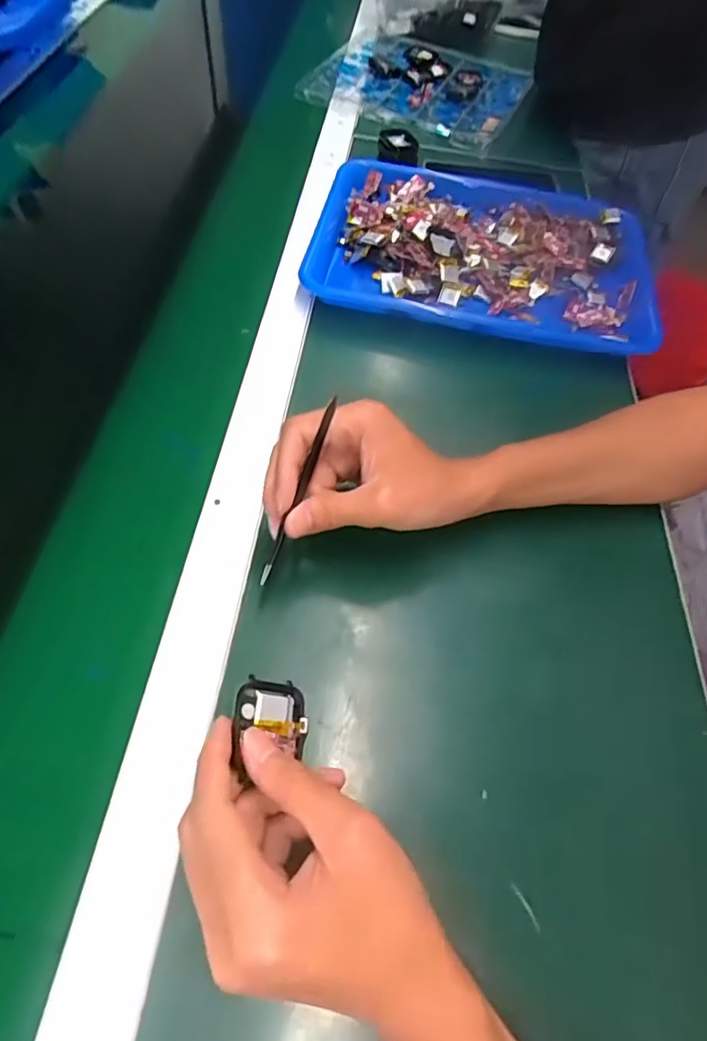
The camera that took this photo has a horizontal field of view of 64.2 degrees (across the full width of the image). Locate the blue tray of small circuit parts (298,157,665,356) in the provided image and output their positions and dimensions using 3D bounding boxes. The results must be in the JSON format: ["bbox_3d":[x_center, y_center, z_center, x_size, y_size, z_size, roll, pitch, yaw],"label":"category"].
[{"bbox_3d":[0.133,-0.275,0.570,0.335,0.035,0.238,9,57,3],"label":"blue tray of small circuit parts"}]

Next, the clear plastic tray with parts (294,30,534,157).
[{"bbox_3d":[0.094,-0.644,0.828,0.298,0.029,0.297,21,59,10],"label":"clear plastic tray with parts"}]

